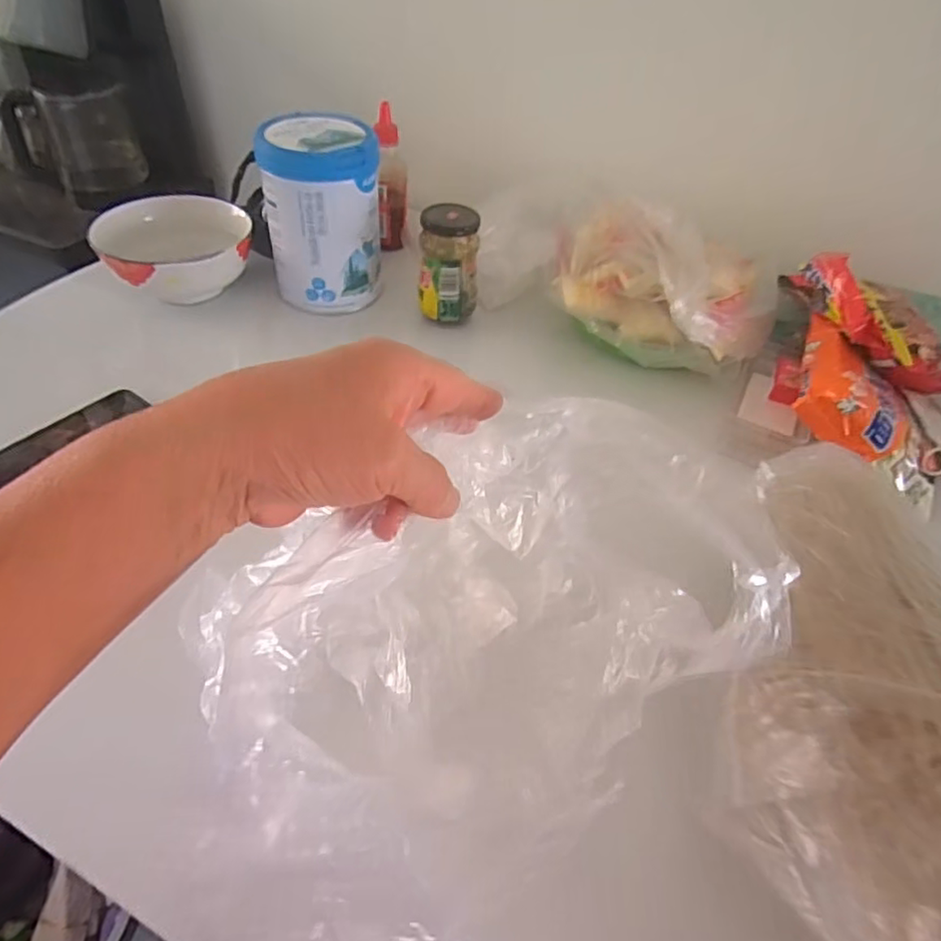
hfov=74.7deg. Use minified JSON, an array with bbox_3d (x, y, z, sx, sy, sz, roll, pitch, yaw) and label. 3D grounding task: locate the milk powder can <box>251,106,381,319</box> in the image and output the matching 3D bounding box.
[{"bbox_3d":[-0.172,-0.292,0.712,0.119,0.180,0.113,3,46,-3],"label":"milk powder can"}]

